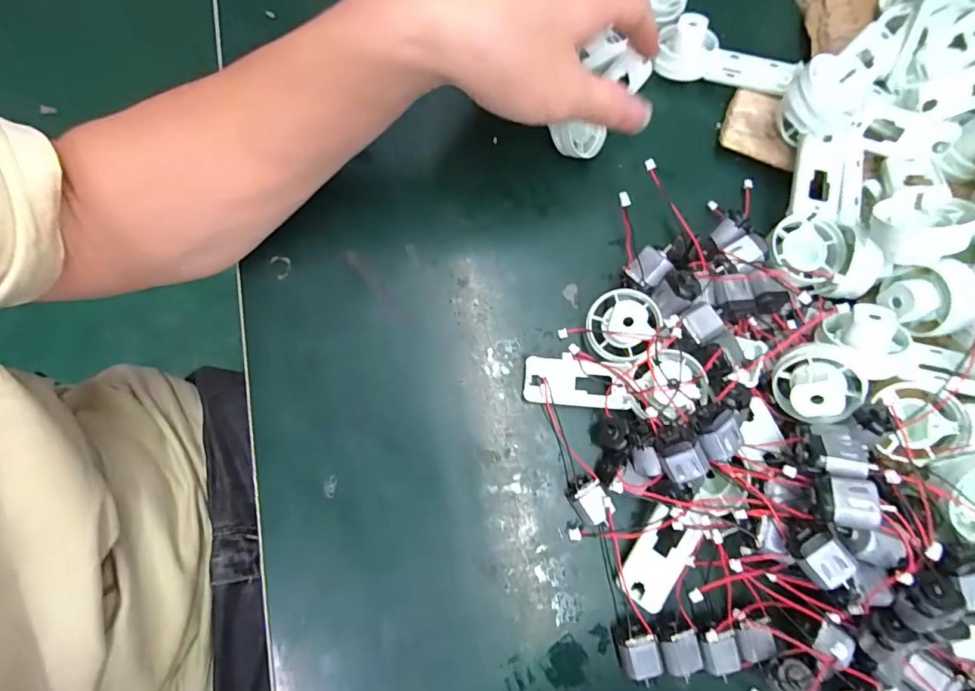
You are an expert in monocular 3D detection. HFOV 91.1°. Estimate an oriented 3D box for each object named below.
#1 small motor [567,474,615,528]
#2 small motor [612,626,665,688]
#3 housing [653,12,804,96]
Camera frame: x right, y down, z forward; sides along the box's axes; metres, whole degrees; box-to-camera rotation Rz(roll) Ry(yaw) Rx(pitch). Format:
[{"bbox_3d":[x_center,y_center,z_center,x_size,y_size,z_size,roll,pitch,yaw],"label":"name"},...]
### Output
[{"bbox_3d":[0.053,0.083,0.257,0.018,0.017,0.026,-27,80,-7],"label":"small motor"},{"bbox_3d":[0.076,0.154,0.242,0.020,0.016,0.026,-14,78,-5],"label":"small motor"},{"bbox_3d":[0.155,-0.184,0.308,0.088,0.030,0.027,15,77,2],"label":"housing"}]

